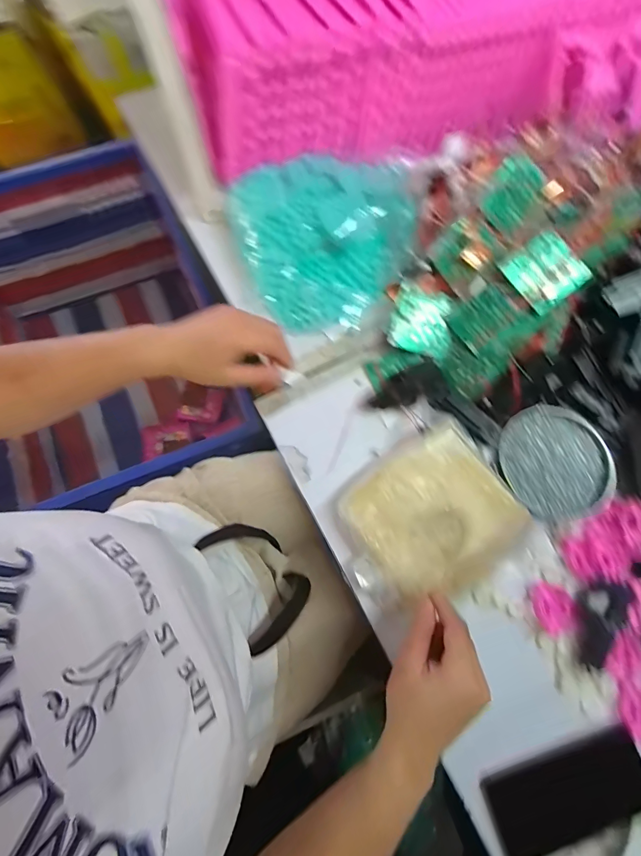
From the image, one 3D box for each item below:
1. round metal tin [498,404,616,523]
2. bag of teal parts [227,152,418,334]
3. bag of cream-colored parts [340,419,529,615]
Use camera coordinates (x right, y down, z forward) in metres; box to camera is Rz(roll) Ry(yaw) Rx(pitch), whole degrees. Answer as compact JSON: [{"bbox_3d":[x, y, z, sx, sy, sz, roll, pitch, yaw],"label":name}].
[{"bbox_3d":[0.288,0.041,0.475,0.123,0.019,0.139,3,74,-1],"label":"round metal tin"},{"bbox_3d":[0.023,-0.262,0.526,0.252,0.064,0.223,-26,77,-9],"label":"bag of teal parts"},{"bbox_3d":[0.121,0.106,0.441,0.201,0.025,0.162,-37,79,-11],"label":"bag of cream-colored parts"}]

